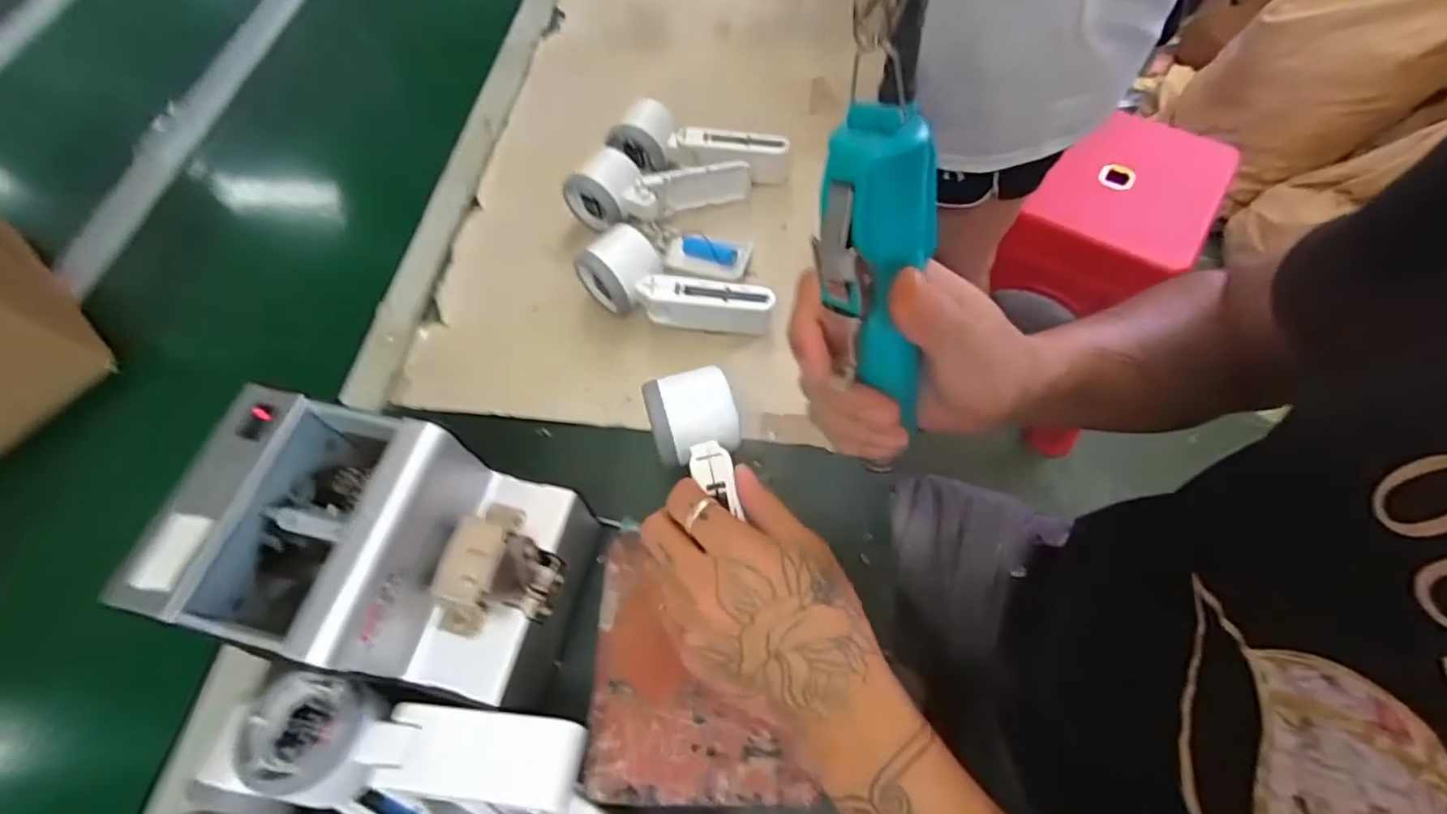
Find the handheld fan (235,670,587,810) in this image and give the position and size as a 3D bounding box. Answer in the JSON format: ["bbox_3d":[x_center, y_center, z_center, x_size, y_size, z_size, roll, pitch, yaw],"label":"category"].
[{"bbox_3d":[-0.158,0.181,0.318,0.167,0.050,0.056,5,63,7],"label":"handheld fan"}]

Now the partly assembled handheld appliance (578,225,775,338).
[{"bbox_3d":[-0.042,-0.092,0.499,0.161,0.054,0.057,25,67,16],"label":"partly assembled handheld appliance"}]

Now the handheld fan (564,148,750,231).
[{"bbox_3d":[-0.058,-0.197,0.552,0.162,0.055,0.048,-13,62,-3],"label":"handheld fan"}]

